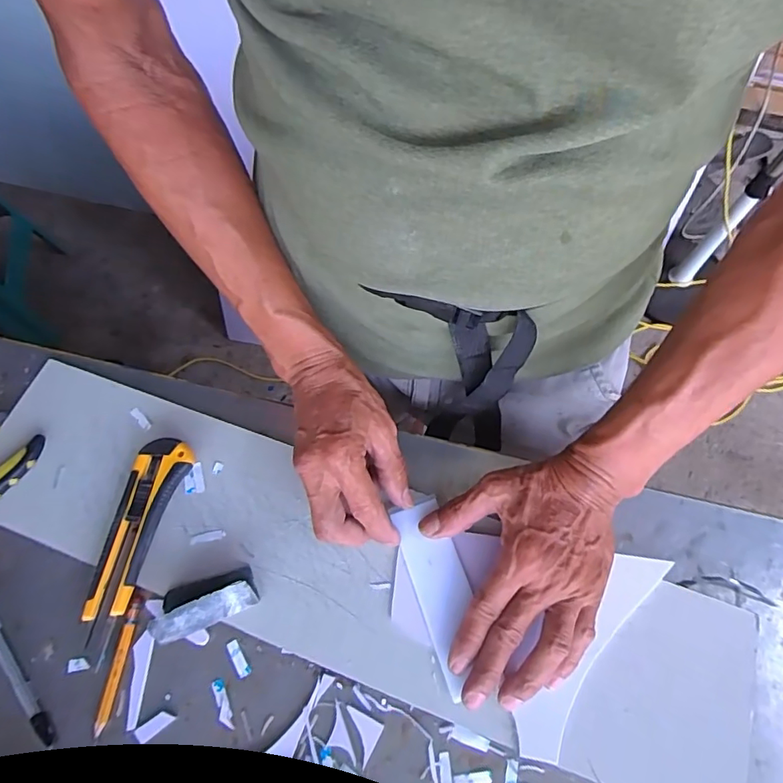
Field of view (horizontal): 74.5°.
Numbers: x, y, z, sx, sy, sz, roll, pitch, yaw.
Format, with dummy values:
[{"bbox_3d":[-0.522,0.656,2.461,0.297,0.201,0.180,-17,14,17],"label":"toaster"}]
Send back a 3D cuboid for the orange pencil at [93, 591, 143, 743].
[{"bbox_3d":[-0.192,0.191,0.362,0.008,0.008,0.091,6,67,4],"label":"orange pencil"}]

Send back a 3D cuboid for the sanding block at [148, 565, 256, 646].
[{"bbox_3d":[-0.134,0.151,0.367,0.071,0.026,0.033,-18,67,-7],"label":"sanding block"}]

